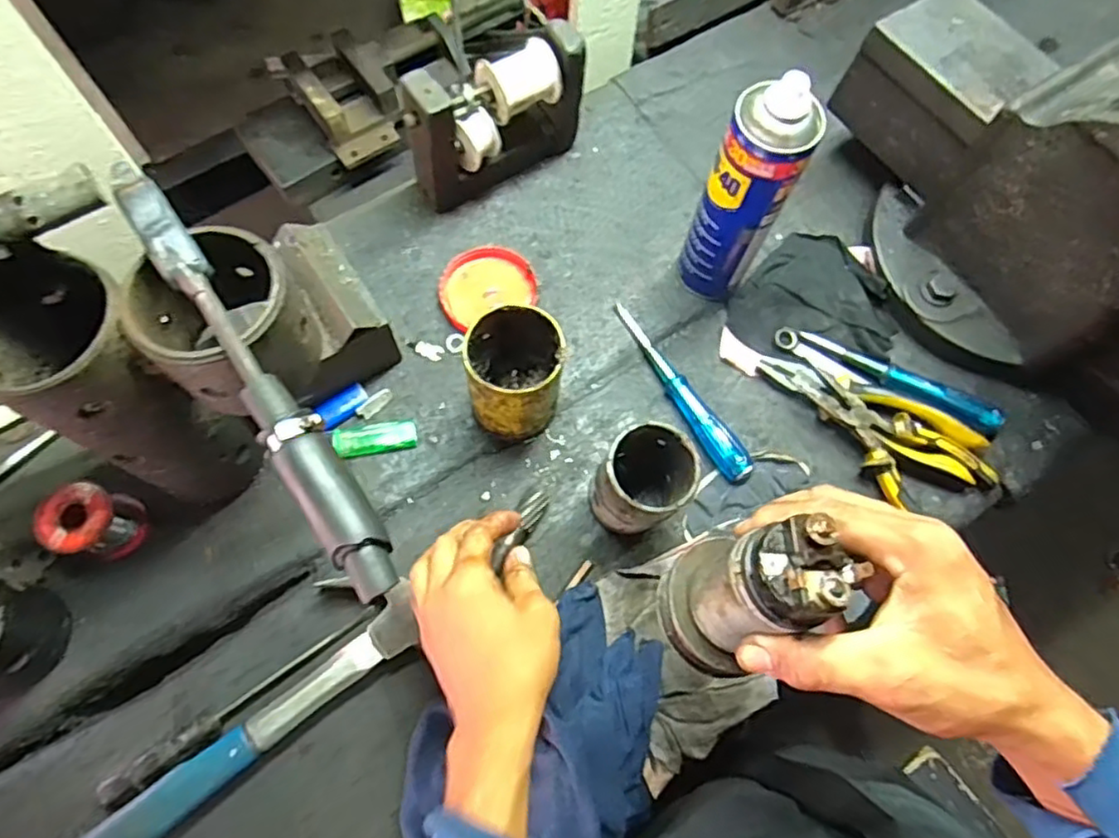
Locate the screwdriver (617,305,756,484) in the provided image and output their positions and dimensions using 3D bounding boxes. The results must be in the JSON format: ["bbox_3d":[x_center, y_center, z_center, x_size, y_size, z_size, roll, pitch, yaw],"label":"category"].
[{"bbox_3d":[0.110,-0.028,0.602,0.025,0.023,0.194,-29,72,-12],"label":"screwdriver"}]

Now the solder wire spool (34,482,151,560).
[{"bbox_3d":[-0.362,0.081,0.521,0.048,0.063,0.052,0,68,-1],"label":"solder wire spool"}]

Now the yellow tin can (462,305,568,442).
[{"bbox_3d":[-0.035,-0.033,0.545,0.072,0.117,0.077,0,68,-1],"label":"yellow tin can"}]

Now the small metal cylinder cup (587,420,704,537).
[{"bbox_3d":[0.063,0.048,0.525,0.063,0.108,0.067,0,68,-1],"label":"small metal cylinder cup"}]

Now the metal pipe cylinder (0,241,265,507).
[{"bbox_3d":[-0.287,-0.009,0.458,0.092,0.223,0.083,30,71,10],"label":"metal pipe cylinder"}]

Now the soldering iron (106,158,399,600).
[{"bbox_3d":[-0.161,-0.030,0.343,0.028,0.030,0.275,-33,72,-13],"label":"soldering iron"}]

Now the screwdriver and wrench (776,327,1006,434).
[{"bbox_3d":[0.301,-0.037,0.612,0.204,0.022,0.033,23,70,8],"label":"screwdriver and wrench"}]

